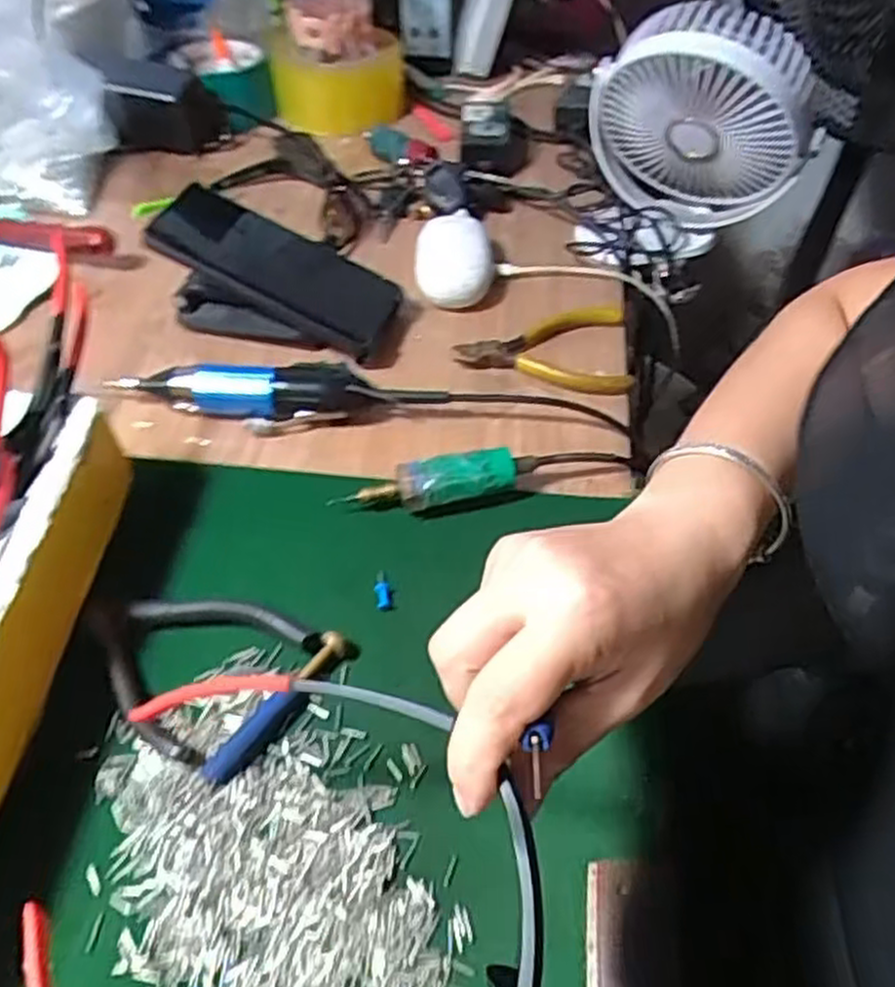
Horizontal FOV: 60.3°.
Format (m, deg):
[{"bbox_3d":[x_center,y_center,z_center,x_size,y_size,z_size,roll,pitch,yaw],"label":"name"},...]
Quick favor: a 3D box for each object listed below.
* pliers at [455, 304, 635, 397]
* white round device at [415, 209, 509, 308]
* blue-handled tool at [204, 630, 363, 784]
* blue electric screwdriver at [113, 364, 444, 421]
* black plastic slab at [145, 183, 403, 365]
[{"bbox_3d":[0.066,-0.102,0.538,0.117,0.015,0.083,2,50,2],"label":"pliers"},{"bbox_3d":[0.011,-0.182,0.592,0.065,0.036,0.096,3,50,2],"label":"white round device"},{"bbox_3d":[-0.081,0.097,0.363,0.020,0.012,0.087,33,57,25],"label":"blue-handled tool"},{"bbox_3d":[-0.109,-0.064,0.498,0.209,0.031,0.026,2,50,2],"label":"blue electric screwdriver"},{"bbox_3d":[-0.115,-0.157,0.537,0.165,0.024,0.076,26,50,-10],"label":"black plastic slab"}]

